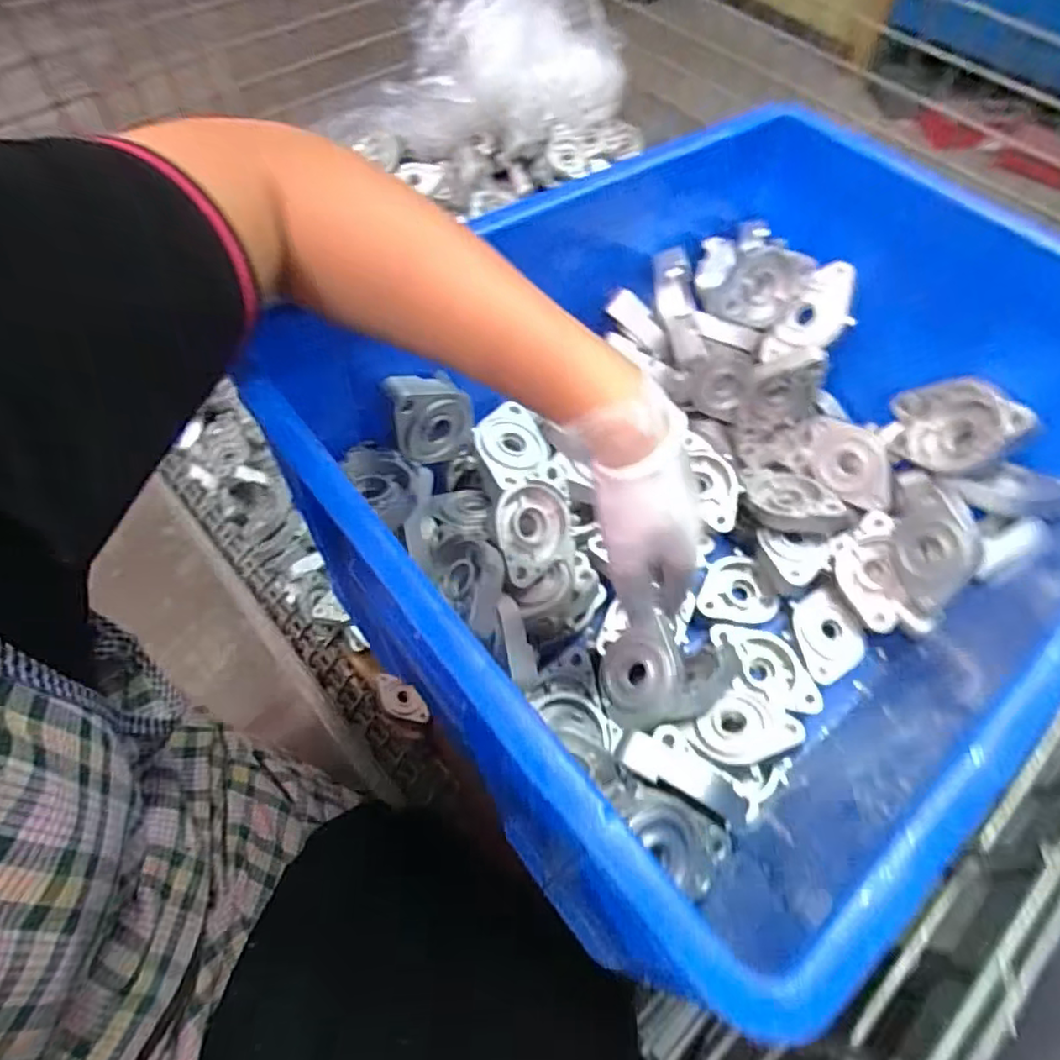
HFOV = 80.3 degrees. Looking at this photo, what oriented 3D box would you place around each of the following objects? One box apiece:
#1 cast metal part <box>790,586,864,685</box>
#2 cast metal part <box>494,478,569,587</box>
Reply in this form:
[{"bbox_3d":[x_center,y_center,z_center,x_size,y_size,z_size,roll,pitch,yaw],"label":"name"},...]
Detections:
[{"bbox_3d":[0.264,0.095,0.560,0.061,0.011,0.076,-14,63,-10],"label":"cast metal part"},{"bbox_3d":[0.003,0.003,0.485,0.056,0.030,0.077,-6,62,-5],"label":"cast metal part"}]

